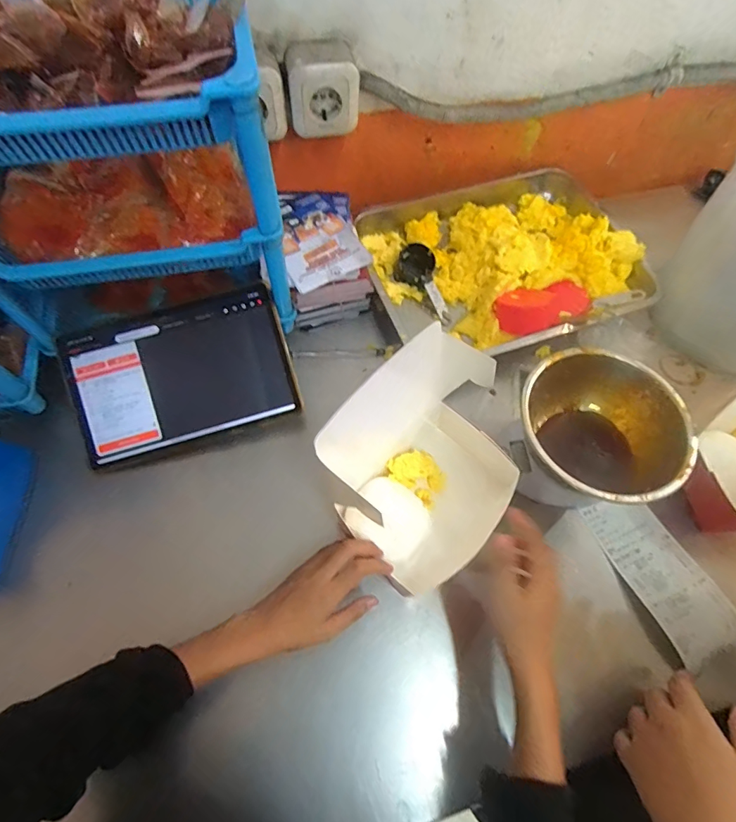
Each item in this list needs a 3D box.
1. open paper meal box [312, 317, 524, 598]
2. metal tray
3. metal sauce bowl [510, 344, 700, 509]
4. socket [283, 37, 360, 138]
[{"bbox_3d":[0.067,0.044,0.455,0.143,0.199,0.206,36,68,14],"label":"open paper meal box"},{"bbox_3d":[0.195,-0.224,0.651,0.385,0.068,0.290,-17,66,-10],"label":"metal tray"},{"bbox_3d":[0.246,0.028,0.495,0.166,0.107,0.160,1,64,-2],"label":"metal sauce bowl"},{"bbox_3d":[-0.055,-0.391,0.537,0.085,0.078,0.052,-13,65,-8],"label":"socket"}]

